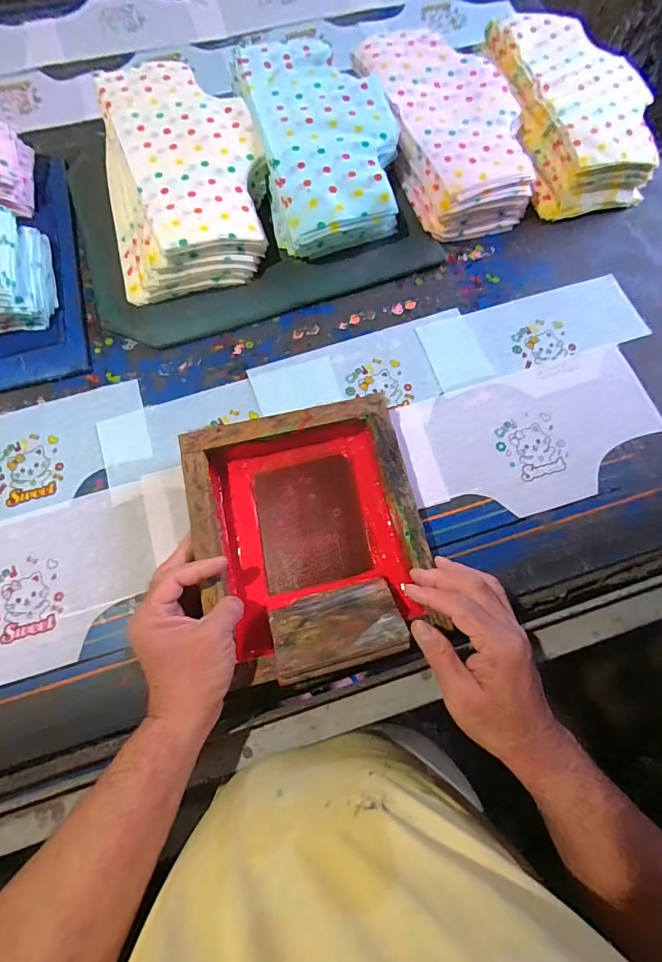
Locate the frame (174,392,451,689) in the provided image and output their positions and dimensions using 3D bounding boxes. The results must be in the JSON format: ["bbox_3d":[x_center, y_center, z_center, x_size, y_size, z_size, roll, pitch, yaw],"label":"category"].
[{"bbox_3d":[-0.020,0.053,0.447,0.219,0.076,0.251,-14,70,-5],"label":"frame"}]

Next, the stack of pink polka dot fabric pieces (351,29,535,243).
[{"bbox_3d":[0.164,-0.502,0.624,0.182,0.076,0.335,-17,73,-6],"label":"stack of pink polka dot fabric pieces"}]

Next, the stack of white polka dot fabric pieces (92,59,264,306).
[{"bbox_3d":[-0.194,-0.398,0.577,0.205,0.089,0.342,-14,73,-5],"label":"stack of white polka dot fabric pieces"}]

